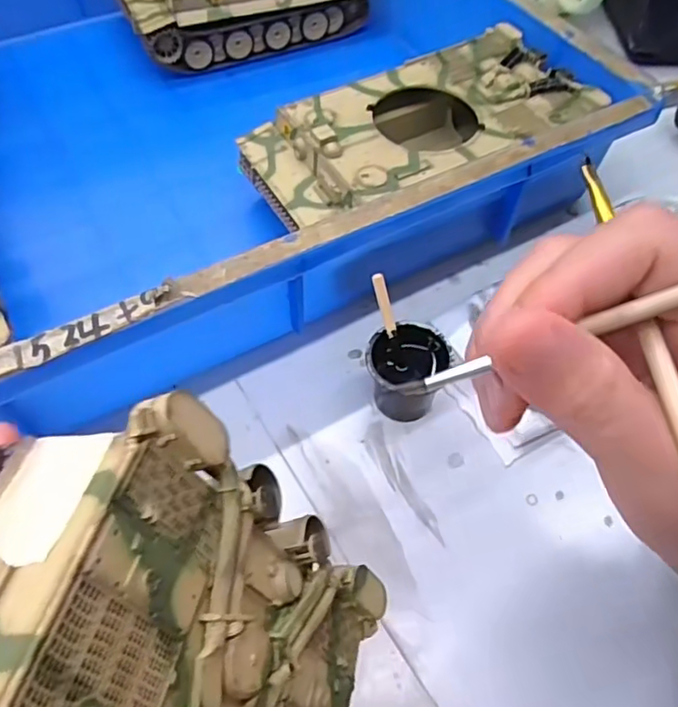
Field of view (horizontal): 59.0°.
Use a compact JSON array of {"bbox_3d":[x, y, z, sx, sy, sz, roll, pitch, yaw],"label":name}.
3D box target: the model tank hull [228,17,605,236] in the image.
[{"bbox_3d":[0.040,-0.111,0.335,0.176,0.058,0.086,-26,61,-16],"label":"model tank hull"}]

